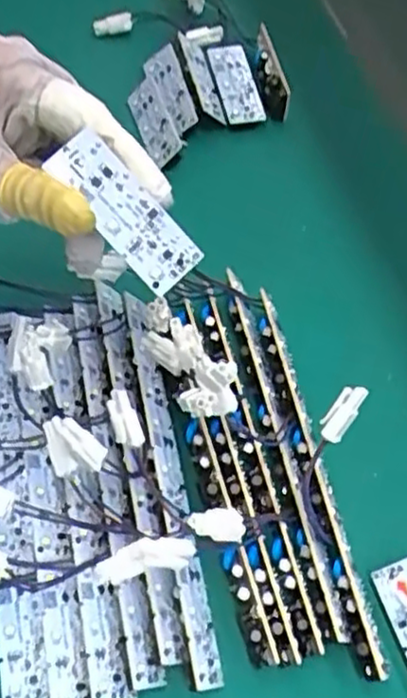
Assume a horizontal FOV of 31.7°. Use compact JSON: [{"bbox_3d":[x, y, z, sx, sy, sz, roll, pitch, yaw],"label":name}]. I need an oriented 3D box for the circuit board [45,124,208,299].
[{"bbox_3d":[-0.029,-0.051,0.269,0.023,0.004,0.063,-43,96,0],"label":"circuit board"}]

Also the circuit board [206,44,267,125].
[{"bbox_3d":[0.021,-0.175,0.472,0.027,0.009,0.058,-13,72,-6],"label":"circuit board"}]

